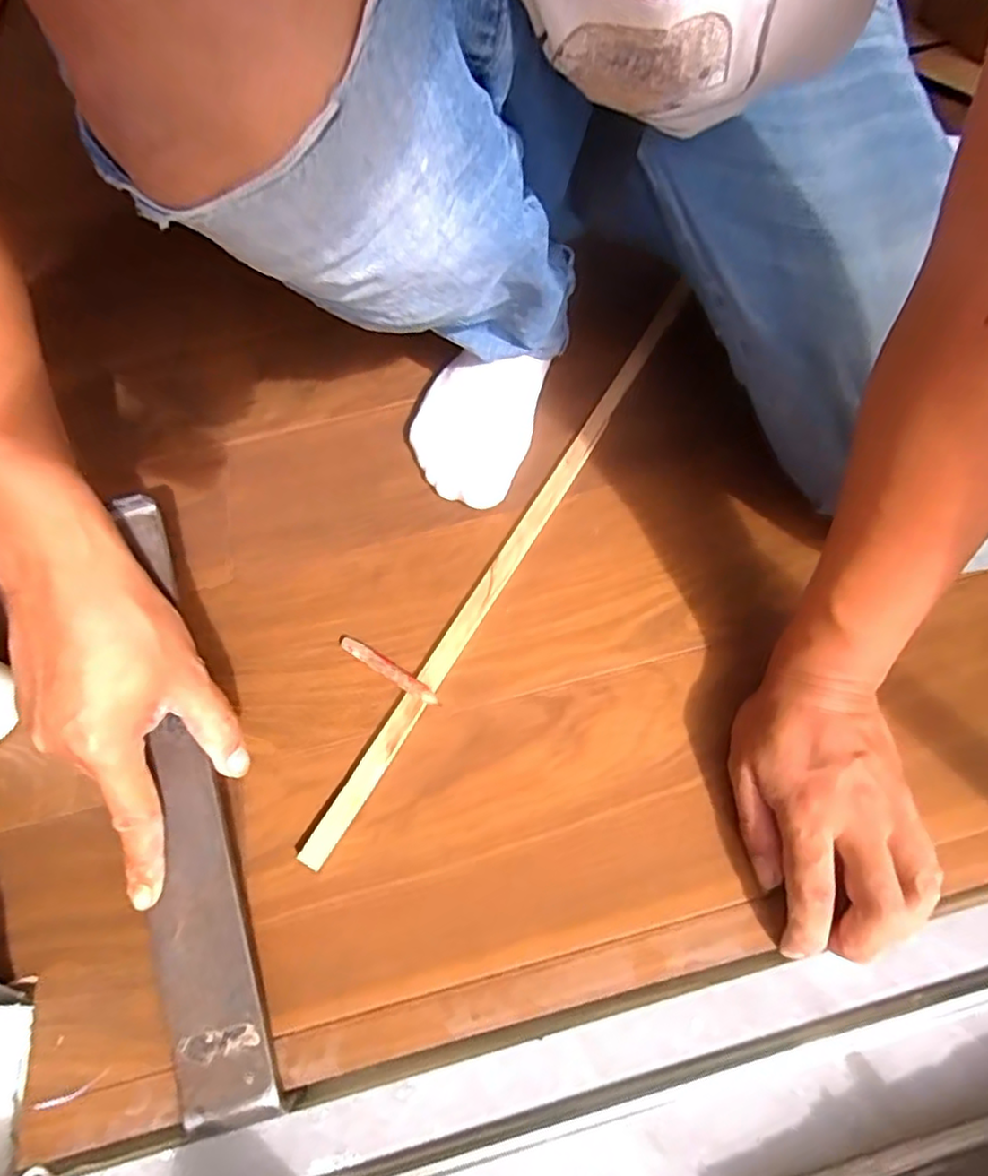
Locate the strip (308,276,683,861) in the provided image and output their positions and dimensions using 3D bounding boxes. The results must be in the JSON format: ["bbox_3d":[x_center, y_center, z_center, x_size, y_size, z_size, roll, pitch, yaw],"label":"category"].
[{"bbox_3d":[0.034,-0.058,0.519,0.019,0.012,0.588,30,65,7],"label":"strip"}]

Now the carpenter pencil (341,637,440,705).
[{"bbox_3d":[-0.072,0.056,0.453,0.088,0.014,0.012,32,65,22],"label":"carpenter pencil"}]

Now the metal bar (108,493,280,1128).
[{"bbox_3d":[-0.165,0.107,0.349,0.044,0.014,0.320,-12,81,-3],"label":"metal bar"}]

